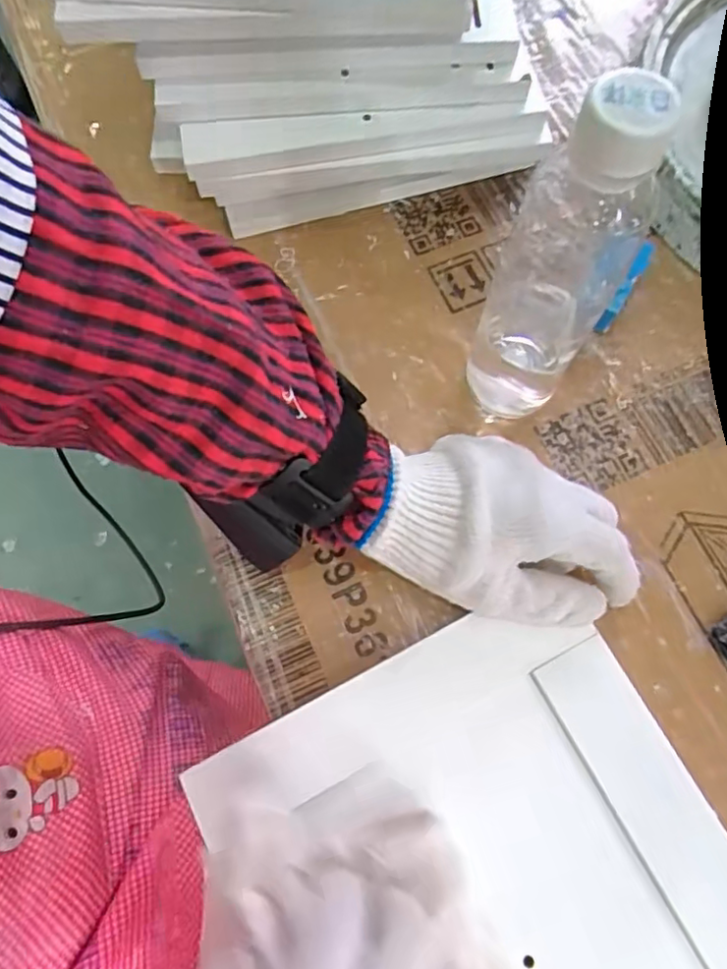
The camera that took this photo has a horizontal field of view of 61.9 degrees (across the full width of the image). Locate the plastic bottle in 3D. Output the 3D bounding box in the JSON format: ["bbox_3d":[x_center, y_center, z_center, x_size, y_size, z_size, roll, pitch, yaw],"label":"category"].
[{"bbox_3d":[0.088,-0.094,0.281,0.049,0.187,0.053,29,75,9],"label":"plastic bottle"}]

